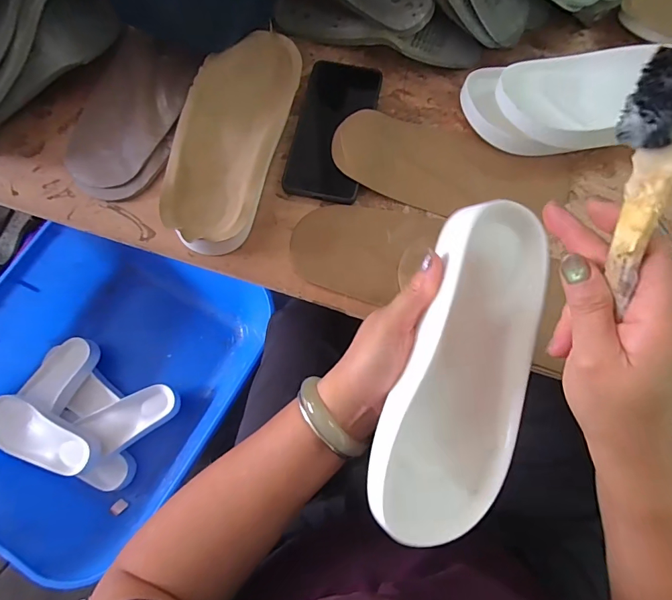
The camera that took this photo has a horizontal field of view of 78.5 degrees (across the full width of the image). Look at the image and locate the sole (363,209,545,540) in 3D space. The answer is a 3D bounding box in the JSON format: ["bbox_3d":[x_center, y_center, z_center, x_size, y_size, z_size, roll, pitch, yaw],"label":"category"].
[{"bbox_3d":[0.090,0.047,0.289,0.091,0.032,0.230,21,84,-19],"label":"sole"}]

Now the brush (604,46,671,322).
[{"bbox_3d":[0.144,-0.051,0.191,0.028,0.114,0.021,-15,36,-5],"label":"brush"}]

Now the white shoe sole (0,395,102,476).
[{"bbox_3d":[-0.558,0.259,0.777,0.231,0.030,0.089,19,74,6],"label":"white shoe sole"}]

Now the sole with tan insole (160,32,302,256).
[{"bbox_3d":[-0.107,-0.163,0.417,0.103,0.036,0.242,13,74,3],"label":"sole with tan insole"}]

